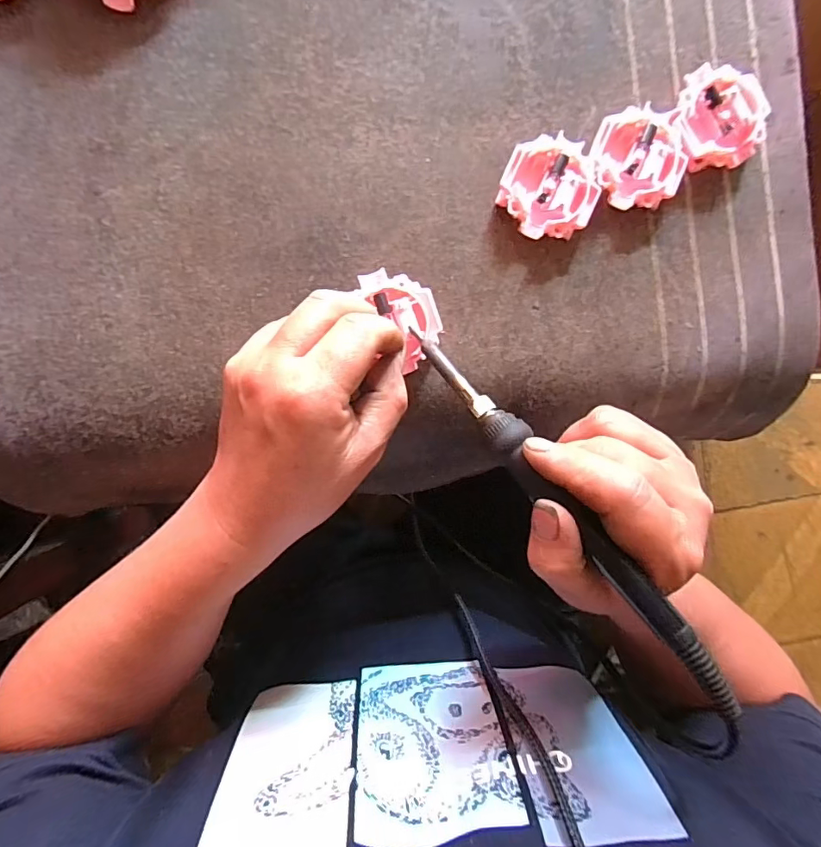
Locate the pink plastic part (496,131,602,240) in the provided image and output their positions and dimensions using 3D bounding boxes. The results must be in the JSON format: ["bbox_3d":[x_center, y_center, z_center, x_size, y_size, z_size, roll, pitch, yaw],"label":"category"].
[{"bbox_3d":[0.077,-0.130,0.279,0.052,0.014,0.054,0,92,-4],"label":"pink plastic part"}]

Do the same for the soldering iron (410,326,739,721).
[{"bbox_3d":[0.063,0.029,0.217,0.017,0.015,0.197,-37,69,-2],"label":"soldering iron"}]

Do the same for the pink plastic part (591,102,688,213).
[{"bbox_3d":[0.127,-0.148,0.283,0.052,0.014,0.052,0,92,-4],"label":"pink plastic part"}]

